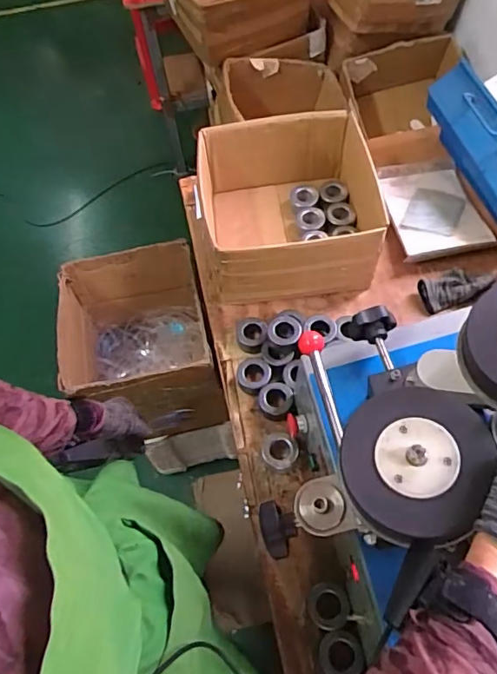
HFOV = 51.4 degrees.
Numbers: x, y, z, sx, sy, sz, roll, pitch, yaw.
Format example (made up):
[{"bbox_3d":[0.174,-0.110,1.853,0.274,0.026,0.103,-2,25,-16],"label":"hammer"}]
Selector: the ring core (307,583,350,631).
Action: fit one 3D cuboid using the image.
[{"bbox_3d":[0.118,0.392,0.751,0.060,0.024,0.059,-10,61,31],"label":"ring core"}]

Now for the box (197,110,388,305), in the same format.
[{"bbox_3d":[0.071,-0.250,1.044,0.314,0.182,0.336,-6,60,1],"label":"box"}]

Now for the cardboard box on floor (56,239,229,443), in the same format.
[{"bbox_3d":[-0.234,0.032,1.188,0.285,0.323,0.325,-12,60,-3],"label":"cardboard box on floor"}]

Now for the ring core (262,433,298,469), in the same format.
[{"bbox_3d":[0.054,0.192,0.872,0.058,0.034,0.063,-2,60,3],"label":"ring core"}]

